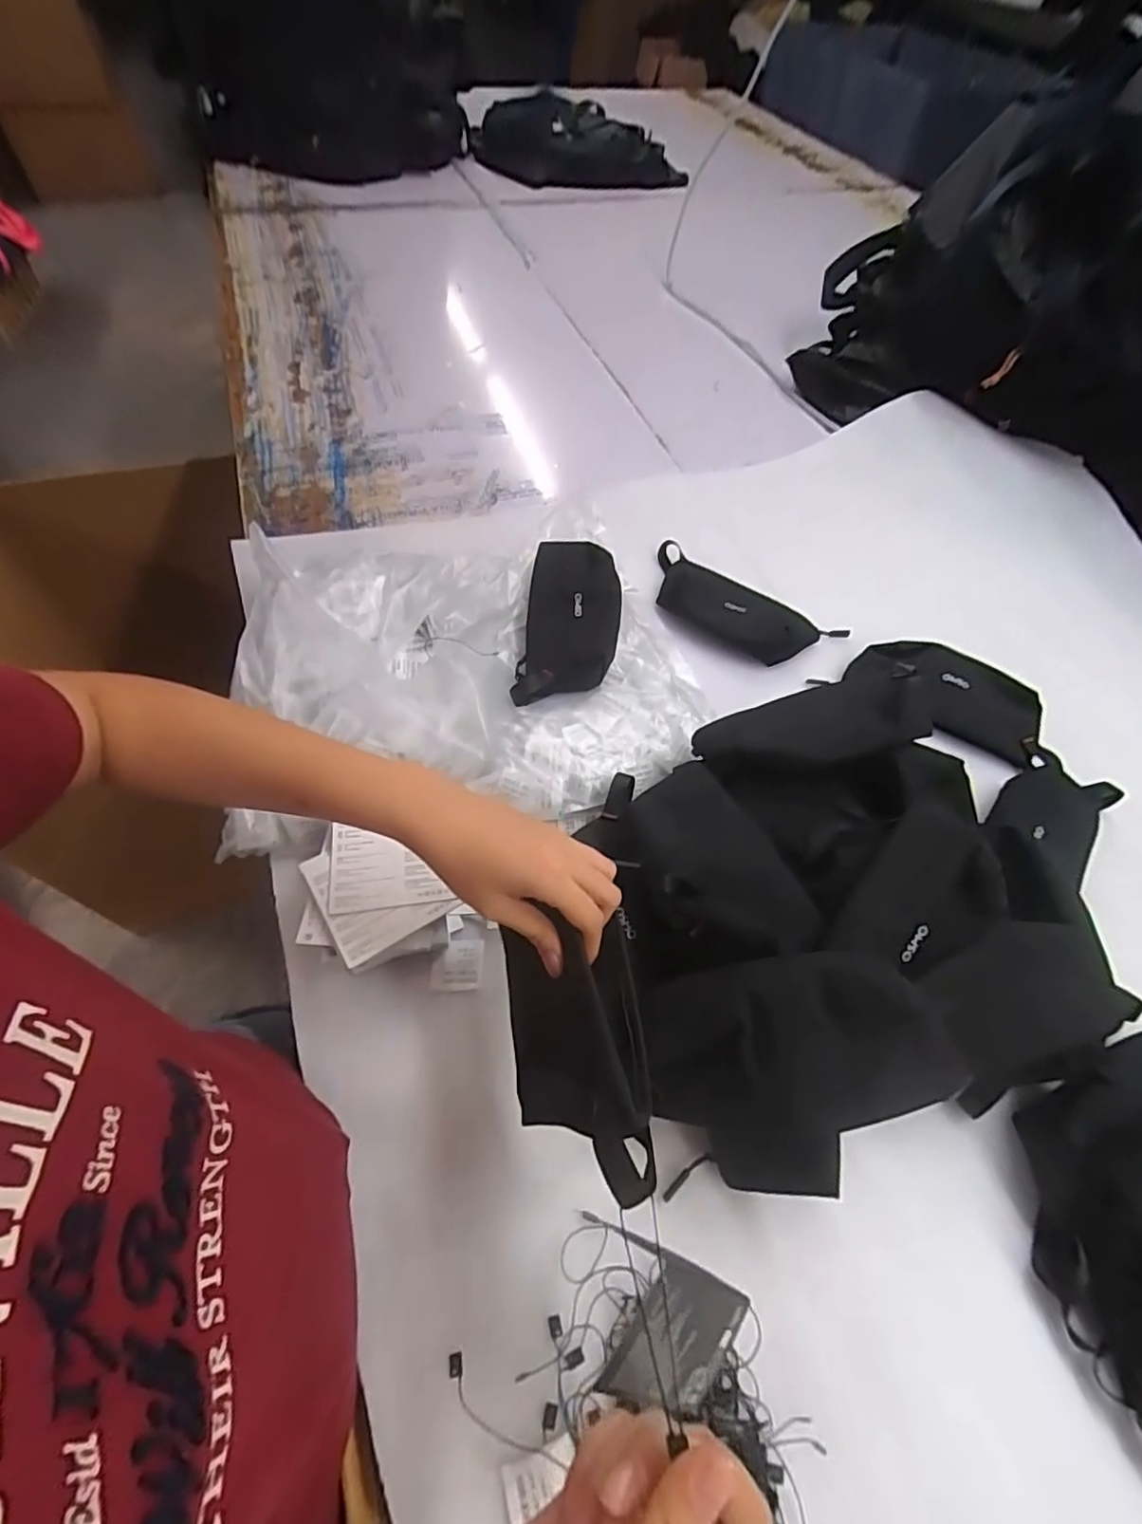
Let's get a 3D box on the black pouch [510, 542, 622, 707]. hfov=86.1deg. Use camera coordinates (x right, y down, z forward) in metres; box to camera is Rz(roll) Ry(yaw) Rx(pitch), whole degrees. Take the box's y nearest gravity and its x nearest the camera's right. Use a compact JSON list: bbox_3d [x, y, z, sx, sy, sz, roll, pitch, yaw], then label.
[{"bbox_3d":[0.001,-0.146,0.622,0.094,0.038,0.203,7,56,1],"label":"black pouch"}]

